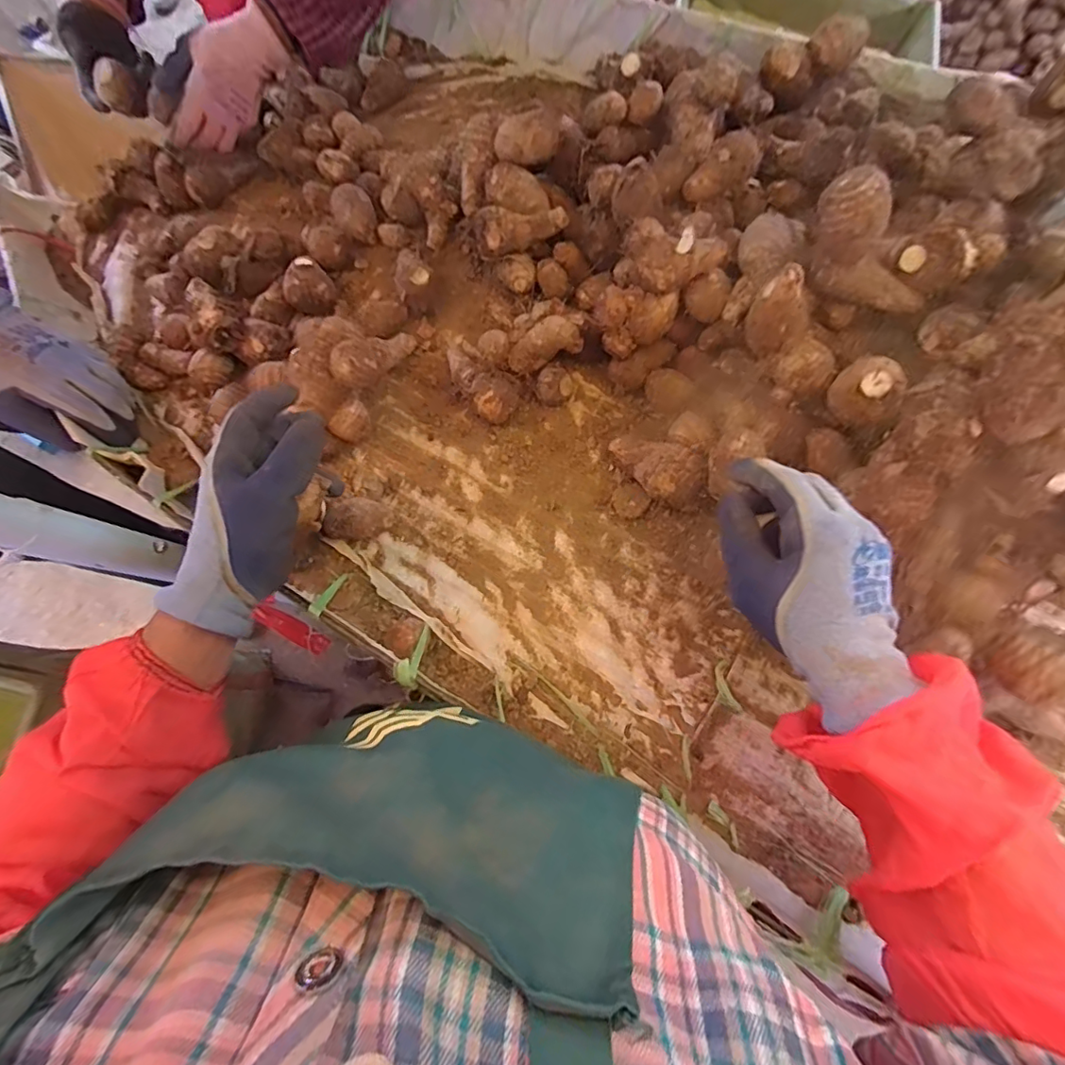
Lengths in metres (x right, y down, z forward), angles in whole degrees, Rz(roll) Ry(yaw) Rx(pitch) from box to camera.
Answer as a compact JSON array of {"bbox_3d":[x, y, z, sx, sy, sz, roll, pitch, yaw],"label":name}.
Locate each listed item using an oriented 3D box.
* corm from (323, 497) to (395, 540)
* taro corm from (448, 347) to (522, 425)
[{"bbox_3d":[-0.153,-0.012,0.468,0.058,0.033,0.032,-15,75,-4],"label":"corm"},{"bbox_3d":[-0.051,-0.153,0.519,0.050,0.039,0.103,-34,77,-9],"label":"taro corm"}]

